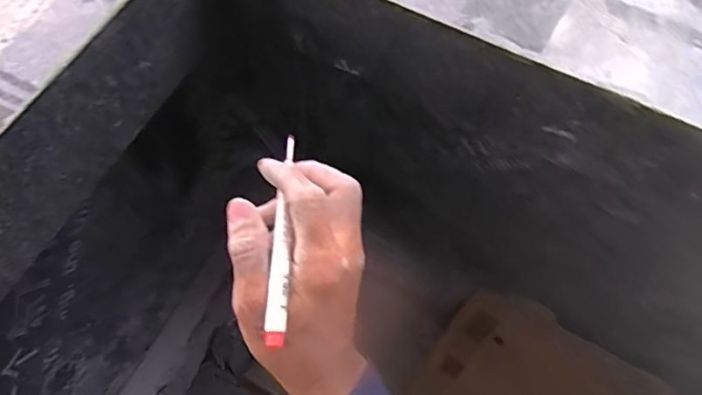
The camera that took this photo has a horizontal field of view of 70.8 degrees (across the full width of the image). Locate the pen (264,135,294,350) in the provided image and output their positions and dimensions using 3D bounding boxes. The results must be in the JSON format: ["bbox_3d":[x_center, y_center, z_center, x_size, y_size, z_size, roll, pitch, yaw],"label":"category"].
[{"bbox_3d":[-0.041,0.018,0.292,0.009,0.009,0.125,1,66,-2],"label":"pen"}]

